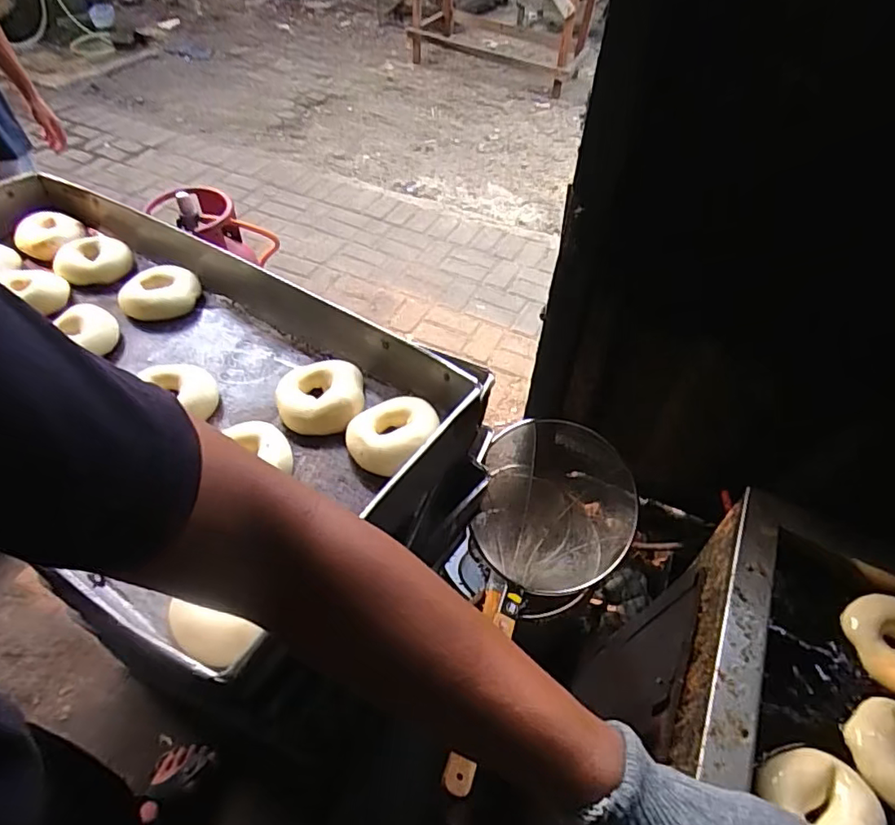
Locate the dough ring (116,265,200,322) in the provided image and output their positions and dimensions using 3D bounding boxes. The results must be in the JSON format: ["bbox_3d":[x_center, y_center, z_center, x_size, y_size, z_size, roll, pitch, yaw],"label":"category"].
[{"bbox_3d":[-0.394,-0.165,0.772,0.100,0.028,0.100,-17,51,-17],"label":"dough ring"}]

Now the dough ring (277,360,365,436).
[{"bbox_3d":[-0.142,-0.015,0.630,0.093,0.048,0.097,-3,49,-5],"label":"dough ring"}]

